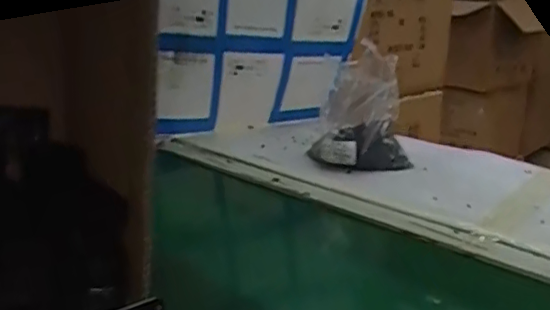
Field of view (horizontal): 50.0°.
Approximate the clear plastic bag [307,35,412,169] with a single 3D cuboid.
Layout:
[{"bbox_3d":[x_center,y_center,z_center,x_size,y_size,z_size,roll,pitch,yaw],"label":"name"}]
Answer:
[{"bbox_3d":[0.125,-0.053,0.856,0.120,0.173,0.078,-8,19,-20],"label":"clear plastic bag"}]

